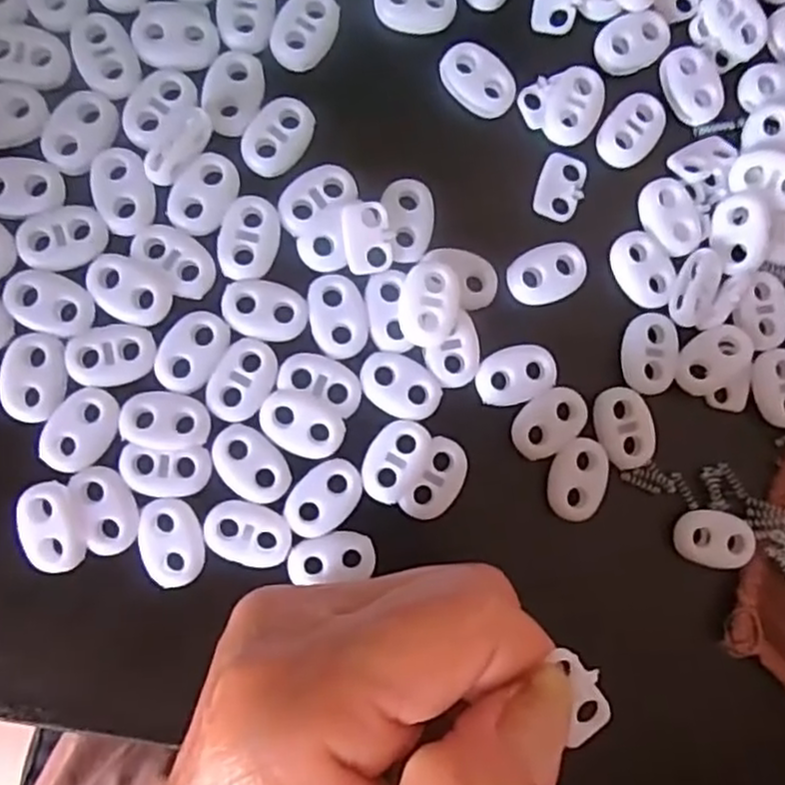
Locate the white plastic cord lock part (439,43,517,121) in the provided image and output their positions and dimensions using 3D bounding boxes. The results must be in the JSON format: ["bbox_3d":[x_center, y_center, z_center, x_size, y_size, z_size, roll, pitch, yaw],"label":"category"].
[{"bbox_3d":[0.024,-0.088,0.200,0.022,0.005,0.015,39,85,-3],"label":"white plastic cord lock part"}]

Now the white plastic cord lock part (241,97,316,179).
[{"bbox_3d":[-0.030,-0.069,0.191,0.015,0.004,0.022,34,85,-3],"label":"white plastic cord lock part"}]

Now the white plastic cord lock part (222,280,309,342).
[{"bbox_3d":[-0.034,-0.022,0.187,0.022,0.004,0.015,12,86,-5],"label":"white plastic cord lock part"}]

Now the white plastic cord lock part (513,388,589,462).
[{"bbox_3d":[0.043,0.008,0.194,0.022,0.004,0.015,-36,91,-6],"label":"white plastic cord lock part"}]

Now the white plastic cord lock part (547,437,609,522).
[{"bbox_3d":[0.051,0.024,0.194,0.015,0.004,0.022,11,87,-5],"label":"white plastic cord lock part"}]

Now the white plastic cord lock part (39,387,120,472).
[{"bbox_3d":[-0.079,0.009,0.179,0.015,0.004,0.022,26,85,-4],"label":"white plastic cord lock part"}]

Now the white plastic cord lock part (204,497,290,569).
[{"bbox_3d":[-0.037,0.036,0.183,0.022,0.004,0.015,16,86,-4],"label":"white plastic cord lock part"}]

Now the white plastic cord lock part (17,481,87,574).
[{"bbox_3d":[-0.085,0.034,0.178,0.014,0.005,0.022,-18,89,-6],"label":"white plastic cord lock part"}]

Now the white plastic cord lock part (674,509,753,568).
[{"bbox_3d":[0.090,0.041,0.197,0.022,0.004,0.015,11,87,-5],"label":"white plastic cord lock part"}]

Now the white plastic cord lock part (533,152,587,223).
[{"bbox_3d":[0.048,-0.058,0.202,0.013,0.004,0.019,17,86,-4],"label":"white plastic cord lock part"}]

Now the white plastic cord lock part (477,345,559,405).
[{"bbox_3d":[0.034,-0.005,0.195,0.022,0.004,0.015,-13,89,-6],"label":"white plastic cord lock part"}]

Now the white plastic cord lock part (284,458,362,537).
[{"bbox_3d":[-0.018,0.027,0.186,0.015,0.004,0.022,41,85,-2],"label":"white plastic cord lock part"}]

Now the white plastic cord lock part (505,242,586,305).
[{"bbox_3d":[0.043,-0.033,0.199,0.022,0.004,0.015,-12,89,-6],"label":"white plastic cord lock part"}]

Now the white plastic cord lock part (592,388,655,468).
[{"bbox_3d":[0.065,0.010,0.196,0.015,0.004,0.022,-10,88,-6],"label":"white plastic cord lock part"}]

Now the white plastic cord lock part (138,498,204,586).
[{"bbox_3d":[-0.056,0.038,0.181,0.015,0.004,0.022,-15,89,-6],"label":"white plastic cord lock part"}]

